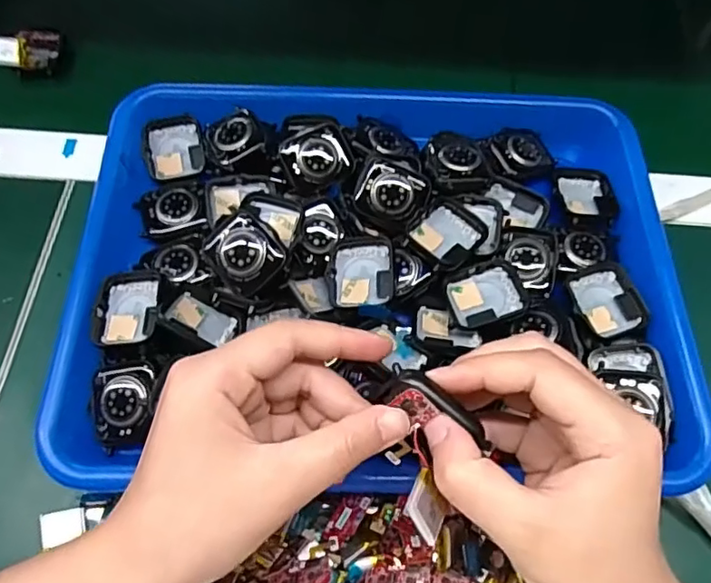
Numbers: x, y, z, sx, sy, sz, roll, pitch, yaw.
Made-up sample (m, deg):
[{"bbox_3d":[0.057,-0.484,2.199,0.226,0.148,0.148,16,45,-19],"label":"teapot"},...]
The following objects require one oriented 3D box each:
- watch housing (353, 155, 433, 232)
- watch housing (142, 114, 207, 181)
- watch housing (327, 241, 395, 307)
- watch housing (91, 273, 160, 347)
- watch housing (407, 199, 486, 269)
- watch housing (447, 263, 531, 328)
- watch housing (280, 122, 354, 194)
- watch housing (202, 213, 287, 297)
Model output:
[{"bbox_3d":[0.021,-0.056,0.329,0.040,0.012,0.034,20,84,-5],"label":"watch housing"},{"bbox_3d":[-0.115,-0.091,0.362,0.036,0.013,0.040,-10,81,-22],"label":"watch housing"},{"bbox_3d":[0.003,-0.010,0.315,0.034,0.013,0.038,-1,63,-2],"label":"watch housing"},{"bbox_3d":[-0.120,0.008,0.303,0.034,0.013,0.042,2,63,0],"label":"watch housing"},{"bbox_3d":[0.052,-0.031,0.327,0.035,0.016,0.039,38,68,16],"label":"watch housing"},{"bbox_3d":[0.072,0.002,0.315,0.039,0.013,0.032,-12,64,-7],"label":"watch housing"},{"bbox_3d":[-0.022,-0.080,0.340,0.038,0.005,0.034,-34,94,-10],"label":"watch housing"},{"bbox_3d":[-0.058,-0.020,0.299,0.038,0.011,0.034,42,92,9],"label":"watch housing"}]

